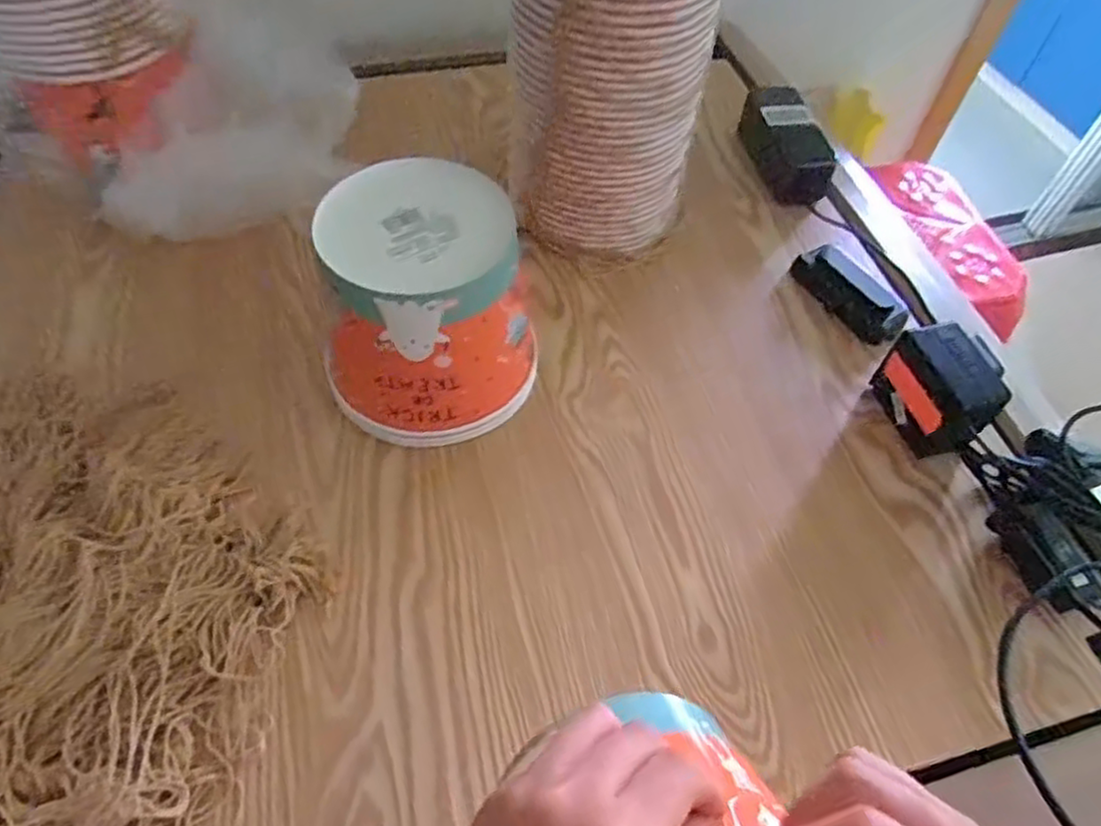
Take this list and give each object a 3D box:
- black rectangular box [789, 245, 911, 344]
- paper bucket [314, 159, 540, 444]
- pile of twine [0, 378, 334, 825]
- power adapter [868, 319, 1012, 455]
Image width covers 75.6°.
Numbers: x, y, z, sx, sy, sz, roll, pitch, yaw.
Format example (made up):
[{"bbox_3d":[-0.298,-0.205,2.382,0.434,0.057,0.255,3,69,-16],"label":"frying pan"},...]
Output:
[{"bbox_3d":[0.270,-0.108,0.642,0.047,0.030,0.110,-24,61,-20],"label":"black rectangular box"},{"bbox_3d":[-0.086,-0.071,0.512,0.152,0.160,0.134,-25,61,-20],"label":"paper bucket"},{"bbox_3d":[-0.293,0.123,0.424,0.286,0.059,0.394,-9,57,-10],"label":"pile of twine"},{"bbox_3d":[0.301,-0.014,0.546,0.050,0.077,0.088,-13,57,-13],"label":"power adapter"}]

